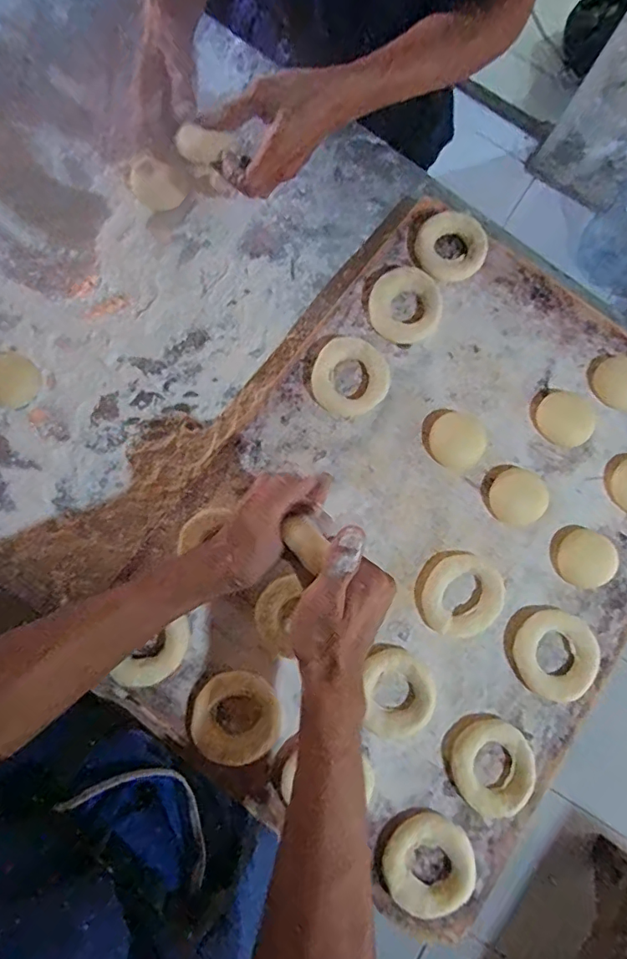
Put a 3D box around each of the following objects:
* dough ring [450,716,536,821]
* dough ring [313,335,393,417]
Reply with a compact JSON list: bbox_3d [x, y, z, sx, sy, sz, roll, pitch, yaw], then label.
[{"bbox_3d":[0.156,0.248,0.447,0.071,0.014,0.071,1,80,-4],"label":"dough ring"},{"bbox_3d":[0.037,-0.099,0.504,0.071,0.014,0.073,1,80,-4],"label":"dough ring"}]

